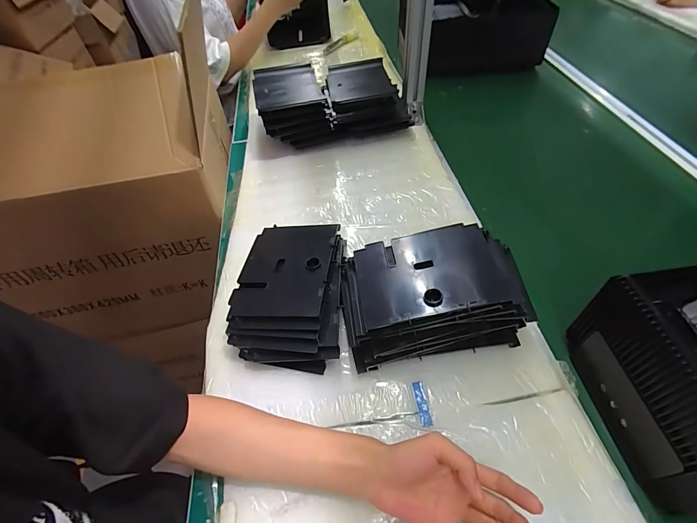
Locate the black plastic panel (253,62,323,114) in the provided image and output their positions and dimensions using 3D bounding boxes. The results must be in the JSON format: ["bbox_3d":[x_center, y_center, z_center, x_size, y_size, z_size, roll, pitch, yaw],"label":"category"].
[{"bbox_3d":[-0.126,-0.354,0.717,0.126,0.017,0.182,-13,51,-6],"label":"black plastic panel"}]

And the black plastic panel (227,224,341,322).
[{"bbox_3d":[-0.084,0.005,0.489,0.122,0.013,0.170,-3,46,12],"label":"black plastic panel"}]

